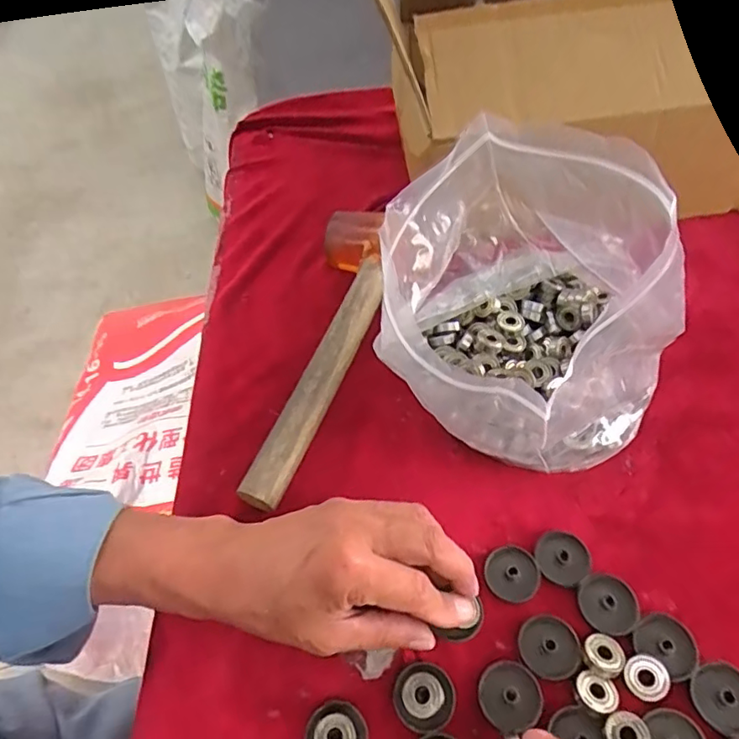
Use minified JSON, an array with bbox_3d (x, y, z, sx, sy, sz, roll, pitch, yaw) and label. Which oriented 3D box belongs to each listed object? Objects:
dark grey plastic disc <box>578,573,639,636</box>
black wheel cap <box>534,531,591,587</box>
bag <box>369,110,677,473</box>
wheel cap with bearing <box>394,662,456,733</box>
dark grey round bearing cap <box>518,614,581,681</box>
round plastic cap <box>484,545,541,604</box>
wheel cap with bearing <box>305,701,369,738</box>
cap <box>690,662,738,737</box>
[{"bbox_3d":[0.140,0.138,0.325,0.033,0.004,0.032,-2,52,3],"label":"dark grey plastic disc"},{"bbox_3d":[0.120,0.117,0.345,0.032,0.004,0.032,-2,52,3],"label":"black wheel cap"},{"bbox_3d":[0.093,-0.037,0.351,0.145,0.186,0.142,34,62,27],"label":"bag"},{"bbox_3d":[0.030,0.178,0.302,0.032,0.011,0.032,-2,52,3],"label":"wheel cap with bearing"},{"bbox_3d":[0.103,0.158,0.315,0.033,0.005,0.033,-2,52,3],"label":"dark grey round bearing cap"},{"bbox_3d":[0.088,0.124,0.339,0.032,0.008,0.035,-2,52,3],"label":"round plastic cap"},{"bbox_3d":[-0.018,0.195,0.294,0.033,0.012,0.033,-2,52,3],"label":"wheel cap with bearing"},{"bbox_3d":[0.190,0.173,0.292,0.034,0.007,0.031,-2,52,3],"label":"cap"}]

